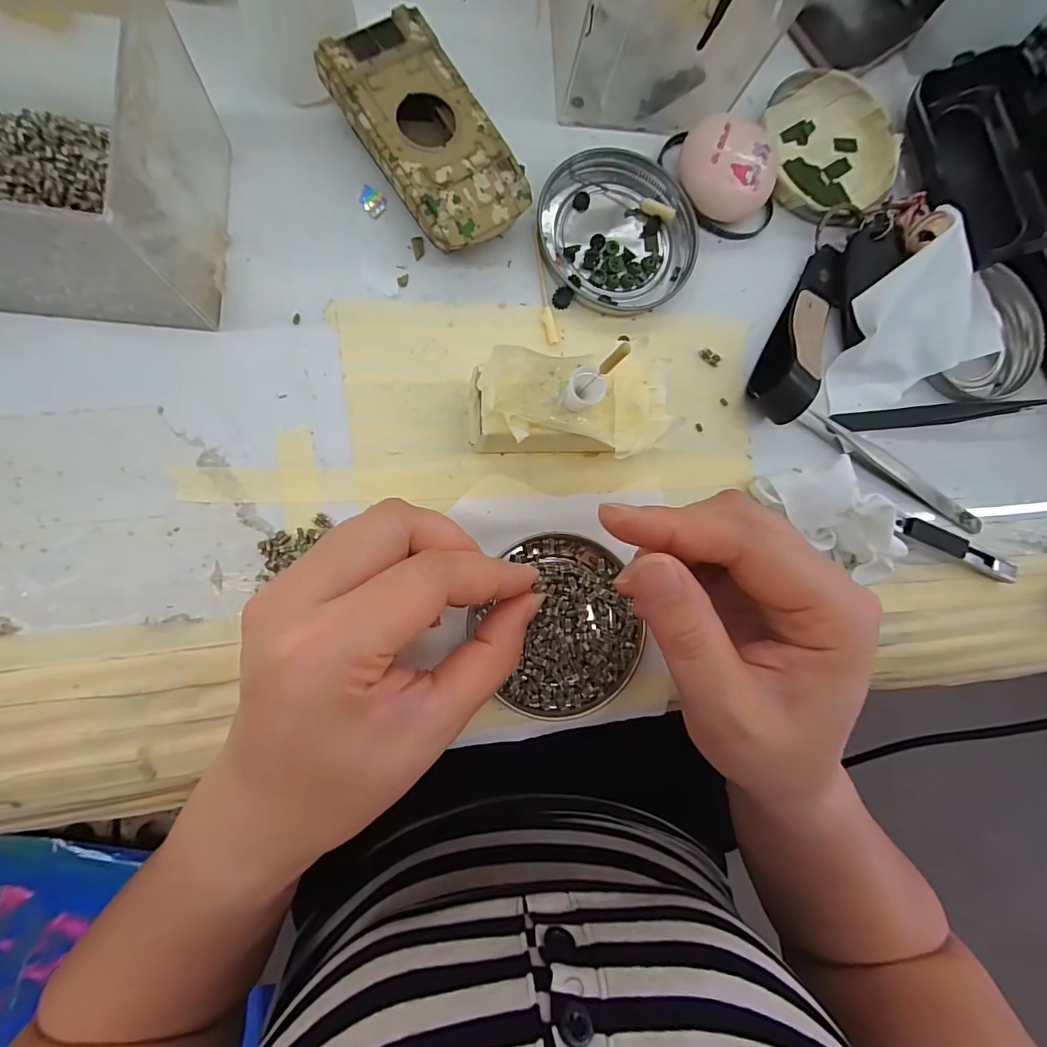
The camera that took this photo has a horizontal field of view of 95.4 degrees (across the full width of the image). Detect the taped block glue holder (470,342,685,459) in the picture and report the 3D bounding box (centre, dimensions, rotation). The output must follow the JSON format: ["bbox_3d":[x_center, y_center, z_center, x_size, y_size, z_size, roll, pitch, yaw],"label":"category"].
[{"bbox_3d":[0.020,-0.049,0.205,0.087,0.043,0.046,-2,87,-9],"label":"taped block glue holder"}]

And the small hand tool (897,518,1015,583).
[{"bbox_3d":[0.226,0.013,0.249,0.068,0.010,0.011,24,83,-7],"label":"small hand tool"}]

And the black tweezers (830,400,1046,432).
[{"bbox_3d":[0.233,-0.061,0.260,0.138,0.007,0.011,-7,88,-10],"label":"black tweezers"}]

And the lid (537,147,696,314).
[{"bbox_3d":[0.047,-0.143,0.234,0.076,0.008,0.076,1,86,-9],"label":"lid"}]

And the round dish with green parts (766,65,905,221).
[{"bbox_3d":[0.165,-0.204,0.256,0.071,0.009,0.078,1,86,-9],"label":"round dish with green parts"}]

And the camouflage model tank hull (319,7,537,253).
[{"bbox_3d":[-0.042,-0.165,0.212,0.052,0.025,0.094,-36,93,-10],"label":"camouflage model tank hull"}]

